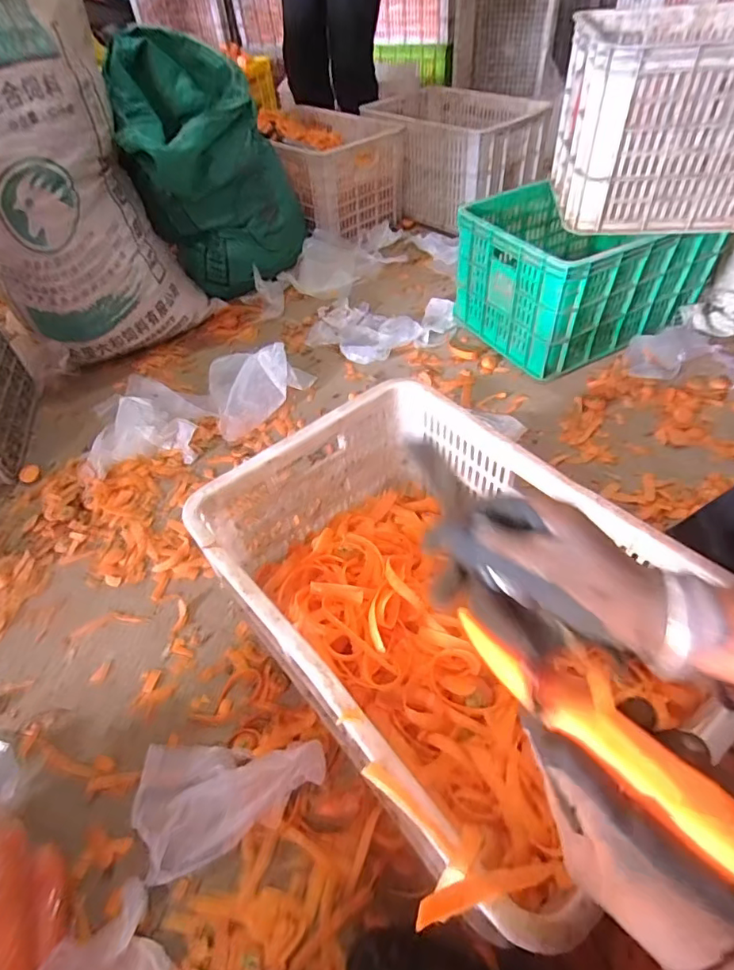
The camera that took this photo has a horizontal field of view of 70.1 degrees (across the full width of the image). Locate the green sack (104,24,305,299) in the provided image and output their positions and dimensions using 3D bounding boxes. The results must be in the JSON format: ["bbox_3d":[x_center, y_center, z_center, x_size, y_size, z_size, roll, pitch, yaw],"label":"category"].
[{"bbox_3d":[-0.370,-0.759,1.278,0.356,0.484,0.351,-8,48,-2],"label":"green sack"}]

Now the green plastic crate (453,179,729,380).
[{"bbox_3d":[0.468,-0.490,1.168,0.449,0.246,0.360,-24,50,-16],"label":"green plastic crate"}]

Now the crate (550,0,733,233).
[{"bbox_3d":[0.638,-0.693,0.982,0.497,0.267,0.360,3,49,8],"label":"crate"}]

